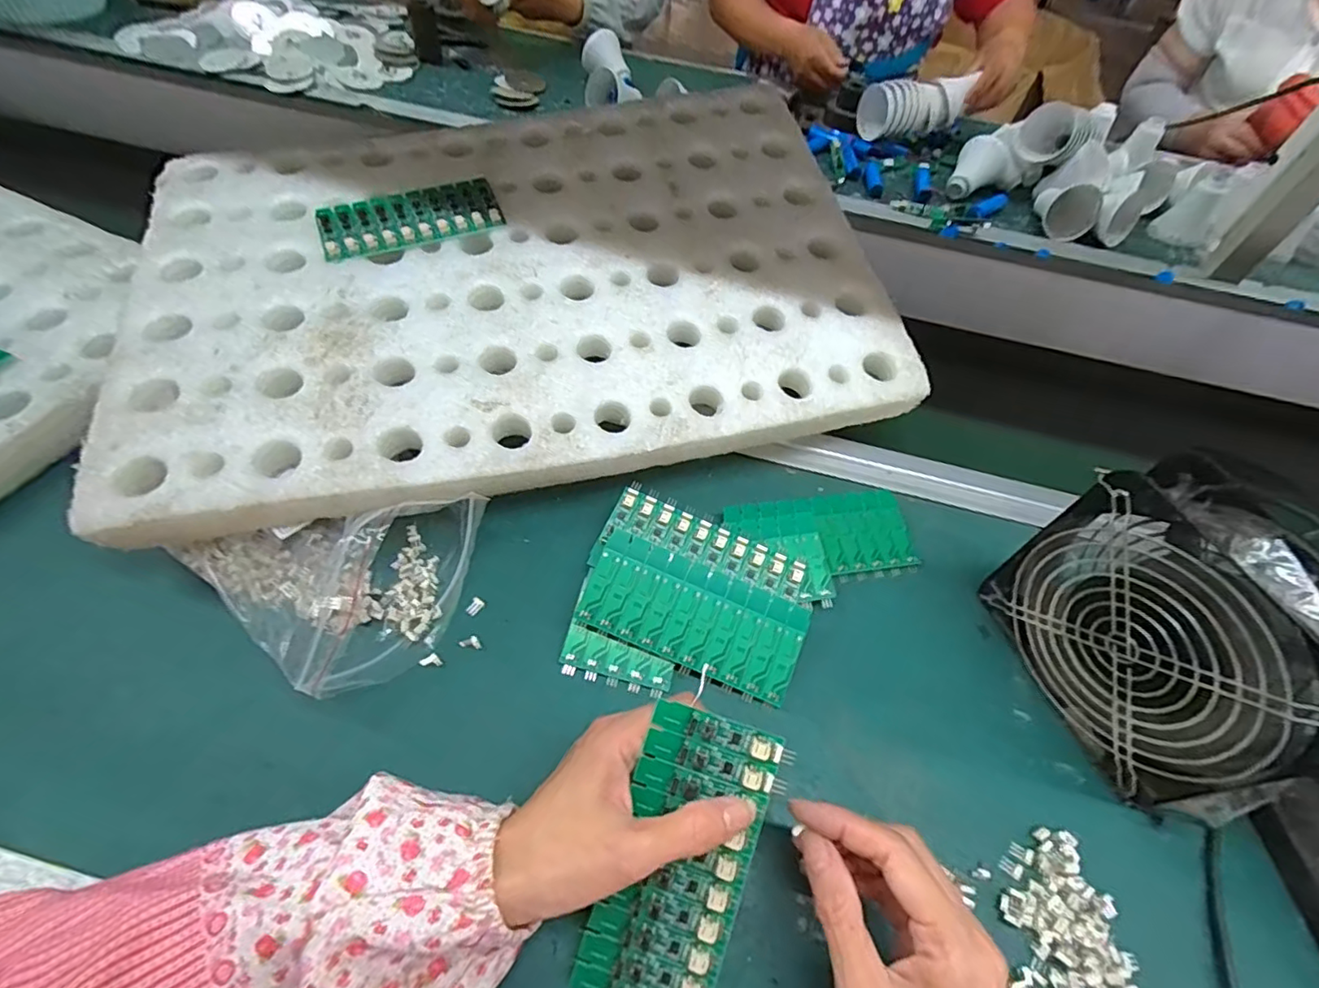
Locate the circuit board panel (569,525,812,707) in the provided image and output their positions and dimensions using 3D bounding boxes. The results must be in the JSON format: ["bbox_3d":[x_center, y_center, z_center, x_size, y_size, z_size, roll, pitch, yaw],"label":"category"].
[{"bbox_3d":[0.023,0.077,0.358,0.137,0.004,0.062,23,73,2],"label":"circuit board panel"}]

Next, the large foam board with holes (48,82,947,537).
[{"bbox_3d":[-0.105,-0.180,0.447,0.541,0.032,0.369,-13,66,-12],"label":"large foam board with holes"}]

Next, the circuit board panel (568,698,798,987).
[{"bbox_3d":[0.010,0.173,0.263,0.063,0.008,0.137,18,86,8],"label":"circuit board panel"}]

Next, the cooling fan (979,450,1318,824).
[{"bbox_3d":[0.283,0.081,0.313,0.060,0.153,0.161,-12,56,-15],"label":"cooling fan"}]

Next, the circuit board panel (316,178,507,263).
[{"bbox_3d":[-0.201,-0.225,0.459,0.137,0.004,0.064,-21,67,-16],"label":"circuit board panel"}]

